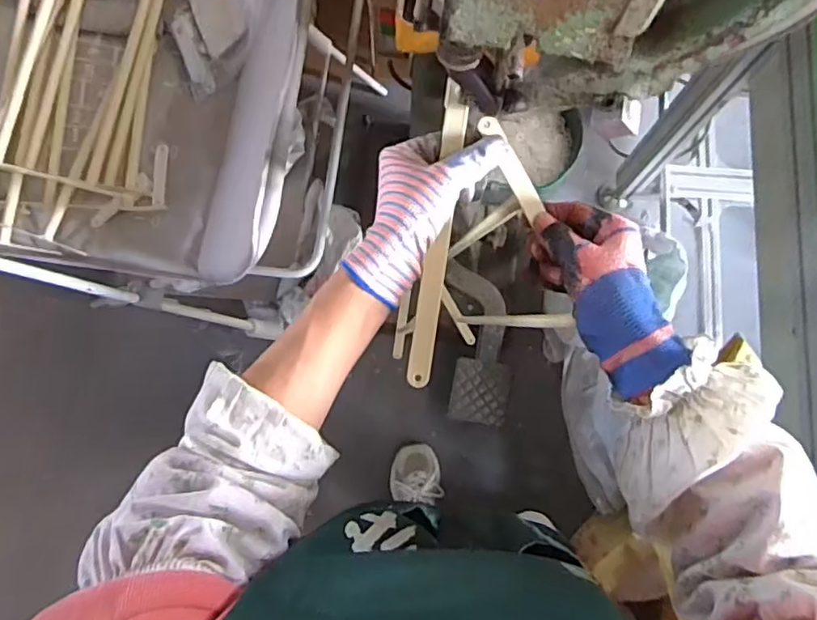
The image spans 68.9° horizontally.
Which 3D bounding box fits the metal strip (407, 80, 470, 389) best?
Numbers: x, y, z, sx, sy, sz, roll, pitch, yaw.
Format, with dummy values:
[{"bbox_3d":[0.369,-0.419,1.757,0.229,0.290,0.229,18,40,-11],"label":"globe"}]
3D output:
[{"bbox_3d":[0.023,-0.056,0.446,0.018,0.006,0.226,8,87,1],"label":"metal strip"}]

